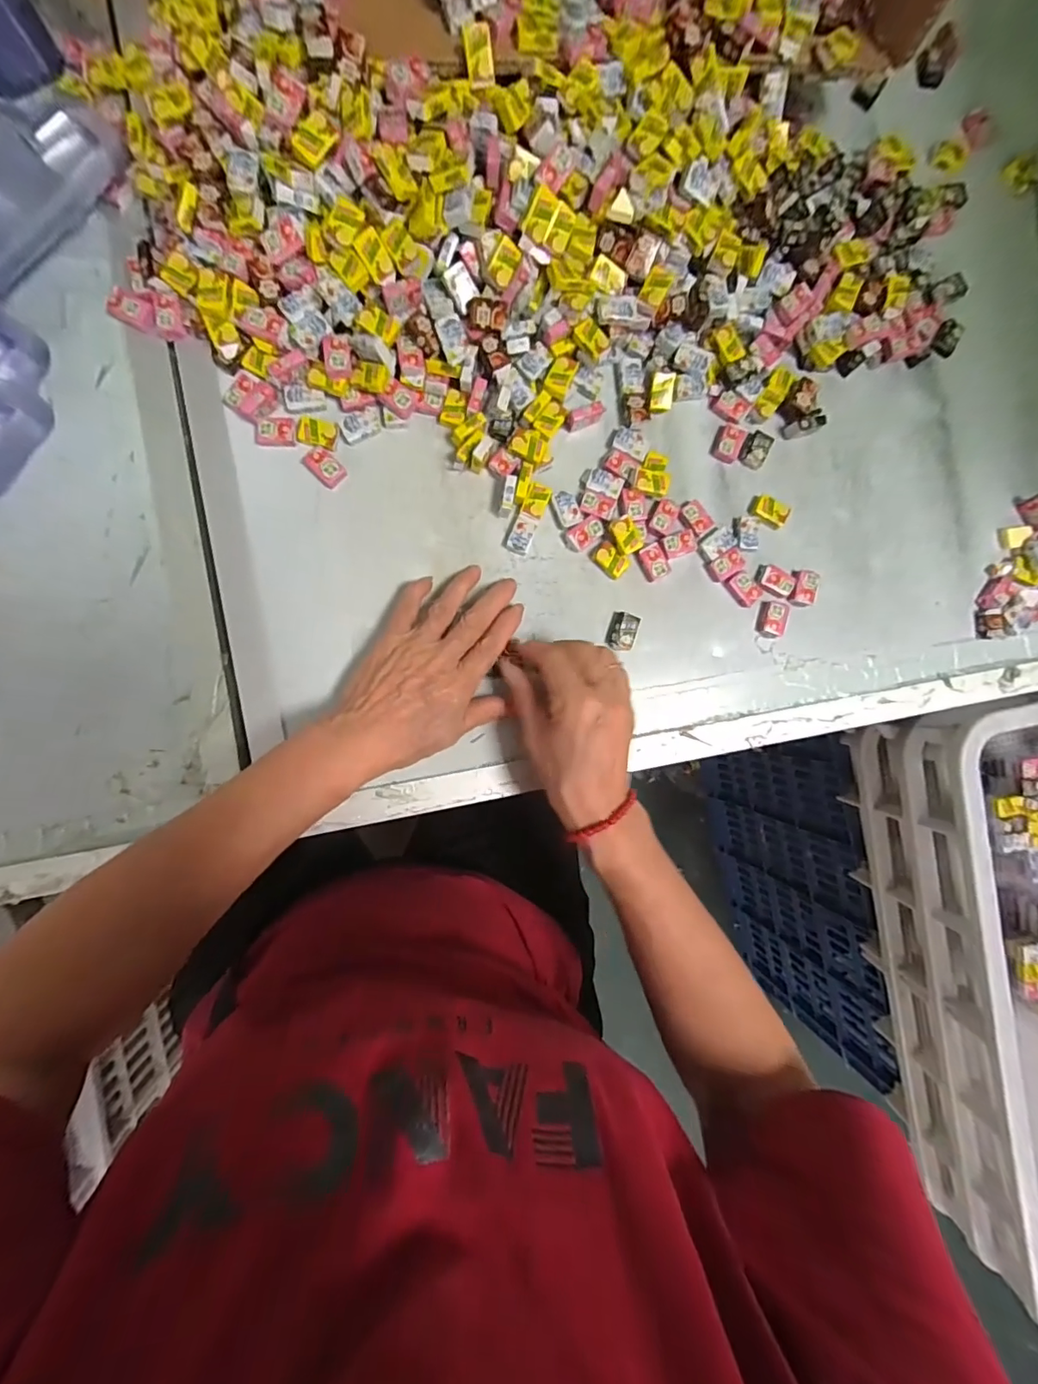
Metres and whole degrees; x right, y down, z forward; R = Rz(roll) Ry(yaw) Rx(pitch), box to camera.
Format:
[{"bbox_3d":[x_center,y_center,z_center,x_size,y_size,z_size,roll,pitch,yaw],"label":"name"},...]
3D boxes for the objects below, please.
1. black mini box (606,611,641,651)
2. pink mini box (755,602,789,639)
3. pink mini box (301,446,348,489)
[{"bbox_3d":[0.078,-0.045,0.386,0.022,0.013,0.029,24,87,-6],"label":"black mini box"},{"bbox_3d":[0.197,-0.057,0.397,0.020,0.007,0.027,16,88,-6],"label":"pink mini box"},{"bbox_3d":[-0.135,-0.157,0.357,0.028,0.004,0.019,43,86,-5],"label":"pink mini box"}]

